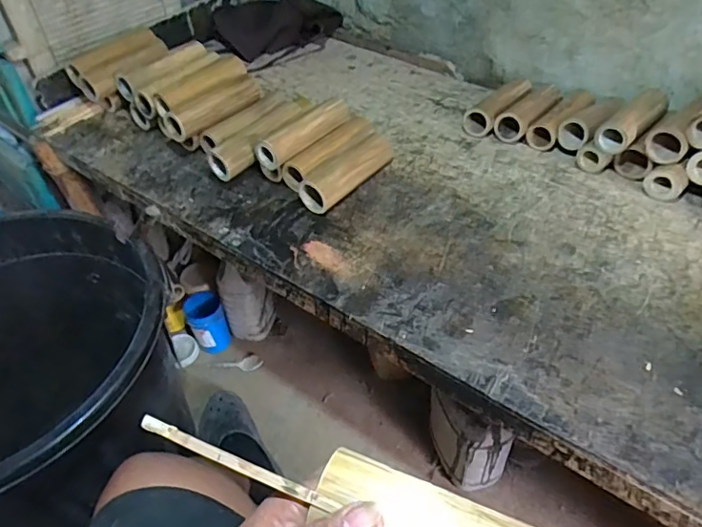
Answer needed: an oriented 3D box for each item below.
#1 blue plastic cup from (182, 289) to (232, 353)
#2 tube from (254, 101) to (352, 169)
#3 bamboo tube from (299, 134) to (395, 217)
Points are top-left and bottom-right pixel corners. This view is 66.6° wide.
[{"bbox_3d":[-0.346,0.142,1.288,0.088,0.132,0.086,-1,43,1],"label":"blue plastic cup"},{"bbox_3d":[-0.072,-0.212,0.866,0.048,0.048,0.175,25,51,27],"label":"tube"},{"bbox_3d":[0.000,-0.152,0.860,0.061,0.061,0.189,27,50,28],"label":"bamboo tube"}]

